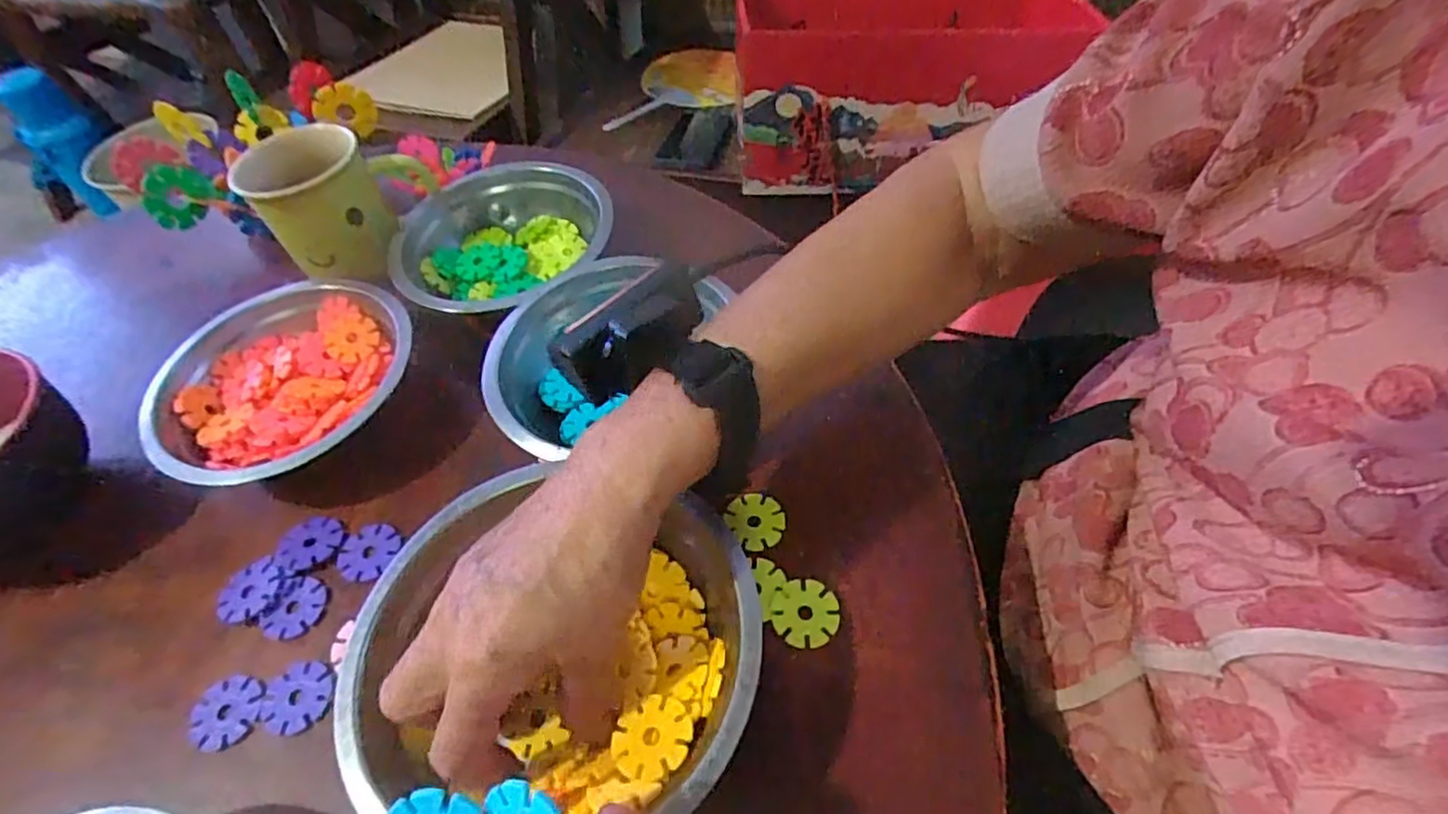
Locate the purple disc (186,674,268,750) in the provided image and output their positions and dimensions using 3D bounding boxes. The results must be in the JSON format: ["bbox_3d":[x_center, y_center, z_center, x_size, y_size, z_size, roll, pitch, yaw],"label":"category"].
[{"bbox_3d":[-0.231,0.141,0.313,0.032,0.004,0.032,-3,52,4],"label":"purple disc"}]

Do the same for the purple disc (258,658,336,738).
[{"bbox_3d":[-0.196,0.133,0.312,0.033,0.004,0.031,-3,52,4],"label":"purple disc"}]

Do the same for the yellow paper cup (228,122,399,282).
[{"bbox_3d":[-0.272,-0.137,0.463,0.079,0.080,0.070,-26,55,-14],"label":"yellow paper cup"}]

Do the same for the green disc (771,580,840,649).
[{"bbox_3d":[0.038,0.095,0.315,0.030,0.004,0.030,-3,52,4],"label":"green disc"}]

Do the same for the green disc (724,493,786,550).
[{"bbox_3d":[0.017,0.057,0.345,0.028,0.004,0.029,-3,52,4],"label":"green disc"}]

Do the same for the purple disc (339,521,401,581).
[{"bbox_3d":[-0.188,0.076,0.357,0.031,0.004,0.031,-3,52,4],"label":"purple disc"}]

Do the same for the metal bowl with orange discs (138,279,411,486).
[{"bbox_3d":[-0.250,-0.011,0.401,0.128,0.052,0.139,-3,52,4],"label":"metal bowl with orange discs"}]

